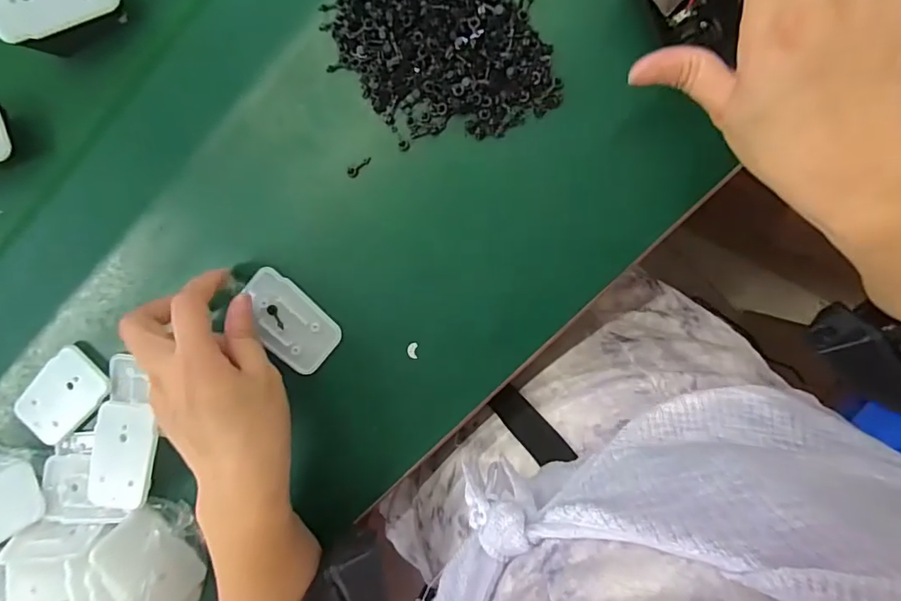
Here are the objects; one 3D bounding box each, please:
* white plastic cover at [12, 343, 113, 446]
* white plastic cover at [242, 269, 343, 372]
[{"bbox_3d":[-0.272,0.067,0.356,0.063,0.015,0.041,-43,91,10],"label":"white plastic cover"},{"bbox_3d":[-0.107,0.014,0.333,0.067,0.008,0.042,43,100,-1],"label":"white plastic cover"}]

